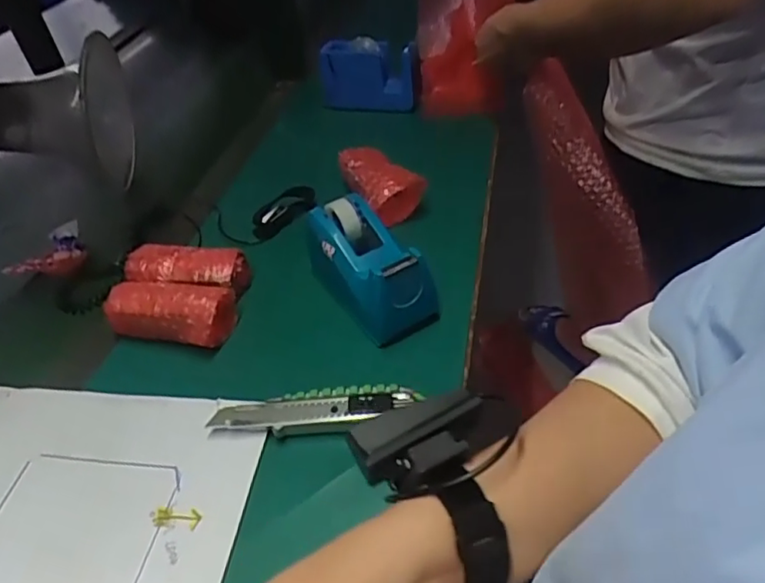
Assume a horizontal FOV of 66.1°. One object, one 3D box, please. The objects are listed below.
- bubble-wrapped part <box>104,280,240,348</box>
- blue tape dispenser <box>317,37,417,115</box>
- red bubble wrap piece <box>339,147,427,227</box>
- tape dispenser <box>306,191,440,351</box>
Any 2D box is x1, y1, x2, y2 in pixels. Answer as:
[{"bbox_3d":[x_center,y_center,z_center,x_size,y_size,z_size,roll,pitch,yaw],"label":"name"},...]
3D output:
[{"bbox_3d":[-0.181,0.014,0.507,0.100,0.038,0.051,8,44,14],"label":"bubble-wrapped part"},{"bbox_3d":[-0.017,-0.298,0.815,0.139,0.087,0.043,8,43,14],"label":"blue tape dispenser"},{"bbox_3d":[-0.005,-0.121,0.628,0.056,0.043,0.114,-22,45,-18],"label":"red bubble wrap piece"},{"bbox_3d":[-0.015,-0.022,0.501,0.061,0.072,0.125,-28,47,-24],"label":"tape dispenser"}]

